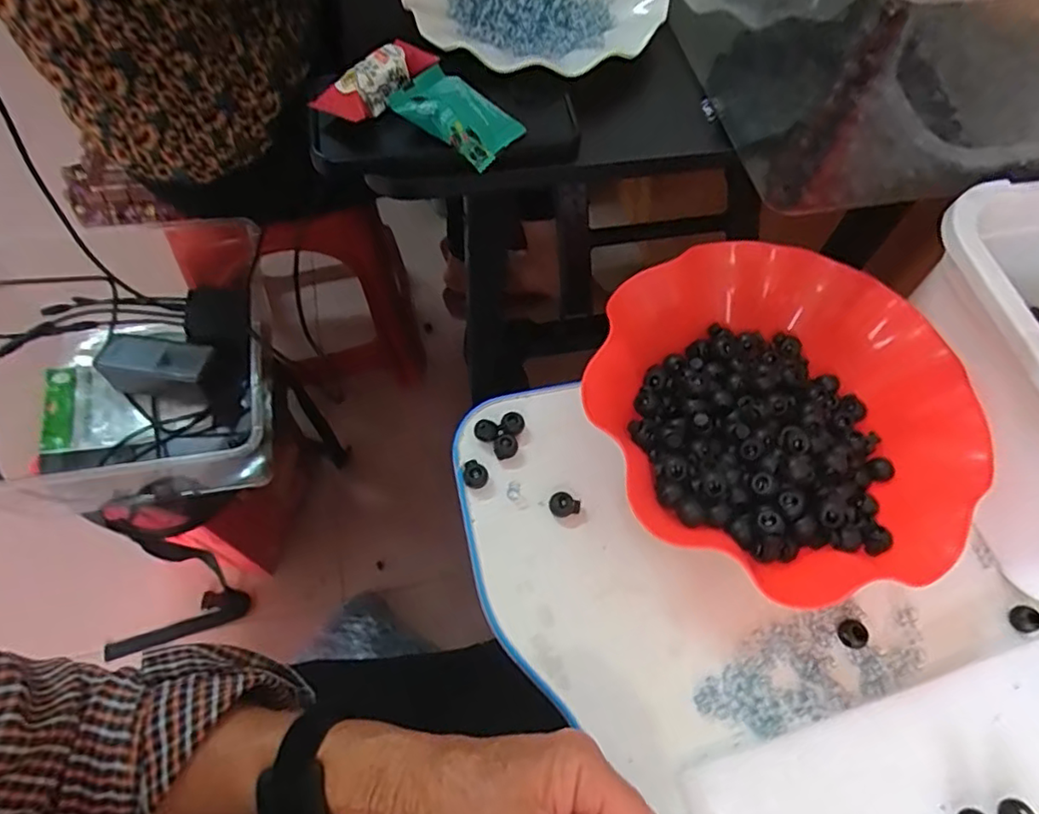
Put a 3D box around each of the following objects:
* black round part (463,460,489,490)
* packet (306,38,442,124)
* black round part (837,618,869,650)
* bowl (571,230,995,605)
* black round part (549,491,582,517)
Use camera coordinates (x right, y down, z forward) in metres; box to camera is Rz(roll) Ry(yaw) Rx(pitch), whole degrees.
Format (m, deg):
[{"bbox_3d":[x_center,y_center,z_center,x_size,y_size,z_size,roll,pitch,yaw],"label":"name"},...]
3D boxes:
[{"bbox_3d":[-0.028,0.043,0.388,0.015,0.010,0.017,-4,64,-4],"label":"black round part"},{"bbox_3d":[-0.085,-0.196,0.371,0.076,0.034,0.025,-35,70,-18],"label":"packet"},{"bbox_3d":[0.193,0.131,0.353,0.015,0.008,0.016,1,64,-2],"label":"black round part"},{"bbox_3d":[0.153,0.005,0.382,0.214,0.063,0.213,1,64,-2],"label":"bowl"},{"bbox_3d":[0.028,0.061,0.381,0.019,0.007,0.015,18,65,7],"label":"black round part"}]

